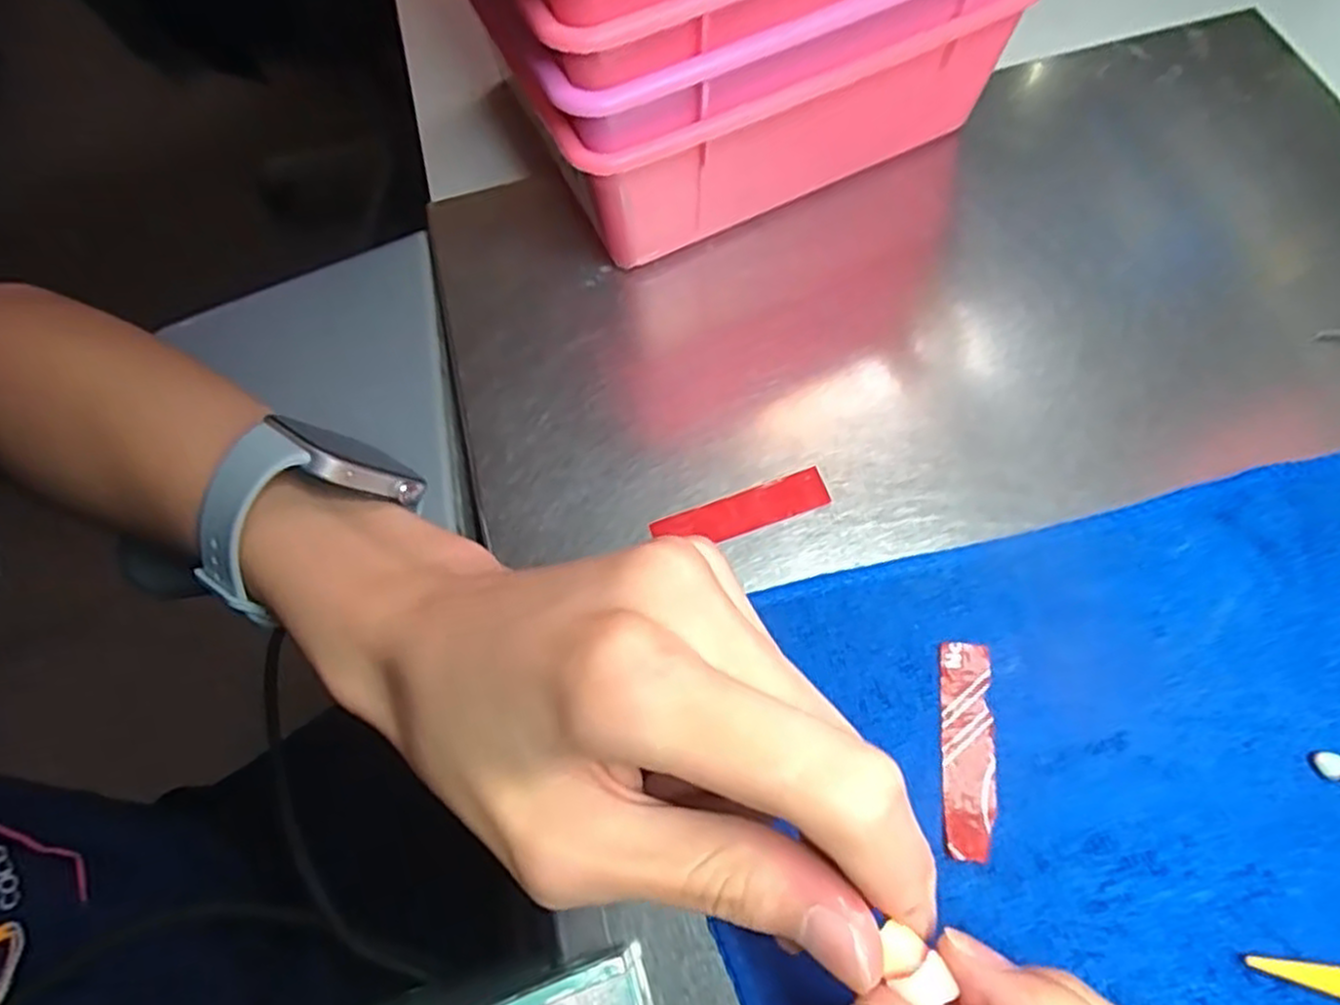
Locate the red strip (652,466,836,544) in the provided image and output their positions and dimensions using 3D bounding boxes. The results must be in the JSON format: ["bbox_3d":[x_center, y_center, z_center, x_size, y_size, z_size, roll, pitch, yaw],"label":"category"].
[{"bbox_3d":[0.024,0.003,0.250,0.058,0.004,0.014,-19,68,-4],"label":"red strip"}]

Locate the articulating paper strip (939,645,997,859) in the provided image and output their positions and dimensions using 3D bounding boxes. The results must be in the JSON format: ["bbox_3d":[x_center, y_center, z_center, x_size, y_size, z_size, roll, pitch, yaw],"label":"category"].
[{"bbox_3d":[0.085,0.070,0.217,0.015,0.004,0.058,4,68,5],"label":"articulating paper strip"}]

